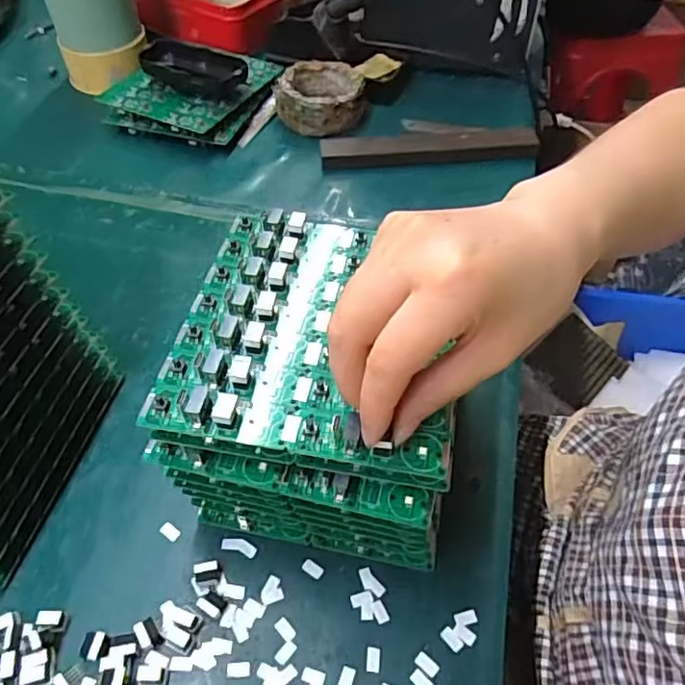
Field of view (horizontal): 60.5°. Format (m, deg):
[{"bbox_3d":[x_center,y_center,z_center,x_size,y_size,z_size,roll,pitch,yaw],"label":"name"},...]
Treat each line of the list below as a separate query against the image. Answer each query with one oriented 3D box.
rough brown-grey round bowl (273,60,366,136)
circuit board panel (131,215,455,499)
[{"bbox_3d":[-0.024,-0.258,0.618,0.090,0.040,0.090,1,50,-1],"label":"rough brown-grey round bowl"},{"bbox_3d":[-0.011,-0.010,0.293,0.135,0.013,0.150,9,51,5],"label":"circuit board panel"}]

